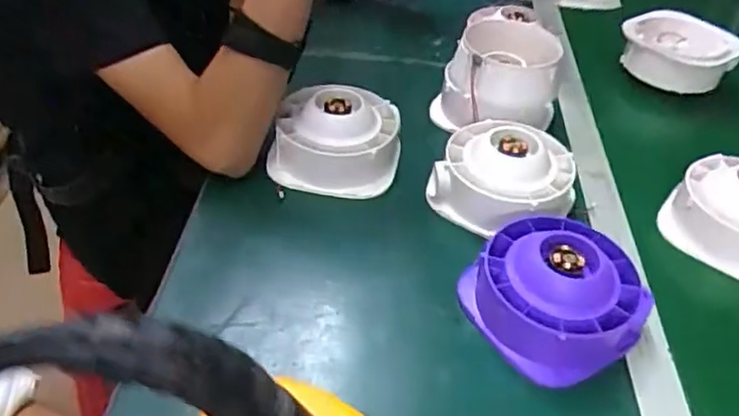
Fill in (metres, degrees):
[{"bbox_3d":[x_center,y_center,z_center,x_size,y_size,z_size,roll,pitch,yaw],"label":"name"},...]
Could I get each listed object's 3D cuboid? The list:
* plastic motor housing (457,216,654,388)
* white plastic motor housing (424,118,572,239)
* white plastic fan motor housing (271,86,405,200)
[{"bbox_3d":[0.155,0.069,0.525,0.124,0.077,0.131,-25,50,-30],"label":"plastic motor housing"},{"bbox_3d":[0.136,-0.034,0.629,0.134,0.065,0.128,22,44,17],"label":"white plastic motor housing"},{"bbox_3d":[-0.033,-0.076,0.660,0.129,0.066,0.119,8,42,2],"label":"white plastic fan motor housing"}]

